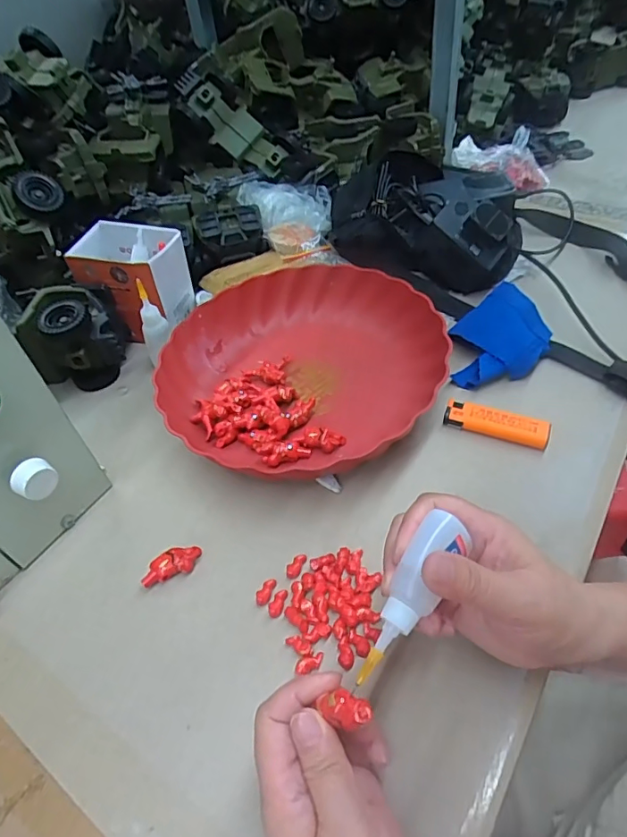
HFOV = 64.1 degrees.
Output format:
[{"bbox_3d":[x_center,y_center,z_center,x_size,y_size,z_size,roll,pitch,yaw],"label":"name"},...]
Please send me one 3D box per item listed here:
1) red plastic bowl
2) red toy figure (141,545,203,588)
[{"bbox_3d":[-0.015,-0.050,0.447,0.243,0.051,0.225,-31,51,-20],"label":"red plastic bowl"},{"bbox_3d":[-0.099,0.102,0.351,0.041,0.013,0.018,-21,49,-12],"label":"red toy figure"}]

